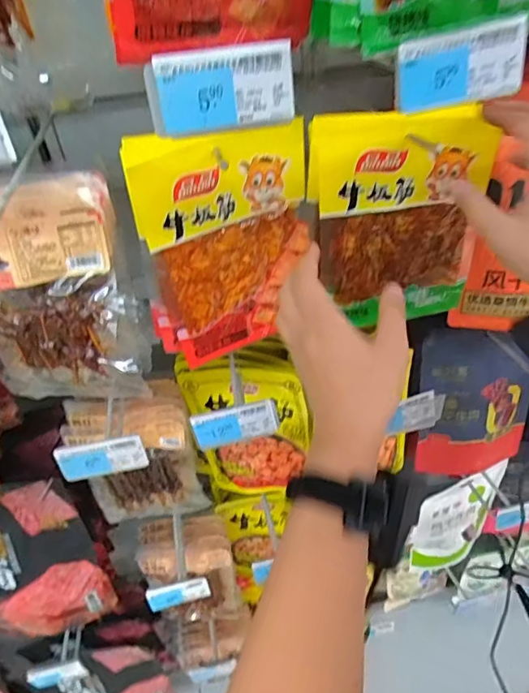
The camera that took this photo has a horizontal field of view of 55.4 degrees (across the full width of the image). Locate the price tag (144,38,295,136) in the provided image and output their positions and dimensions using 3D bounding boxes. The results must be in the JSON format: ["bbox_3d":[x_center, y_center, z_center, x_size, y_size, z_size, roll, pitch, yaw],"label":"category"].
[{"bbox_3d":[-0.026,-0.152,0.298,0.084,0.042,0.006,-8,41,-2],"label":"price tag"}]

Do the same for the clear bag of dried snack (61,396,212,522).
[{"bbox_3d":[-0.168,0.153,0.682,0.144,0.223,0.044,-8,41,-2],"label":"clear bag of dried snack"}]

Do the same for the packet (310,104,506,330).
[{"bbox_3d":[0.128,-0.111,0.472,0.149,0.207,0.026,-8,38,0],"label":"packet"}]

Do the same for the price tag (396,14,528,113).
[{"bbox_3d":[0.125,-0.176,0.318,0.080,0.043,0.011,-12,34,0],"label":"price tag"}]

